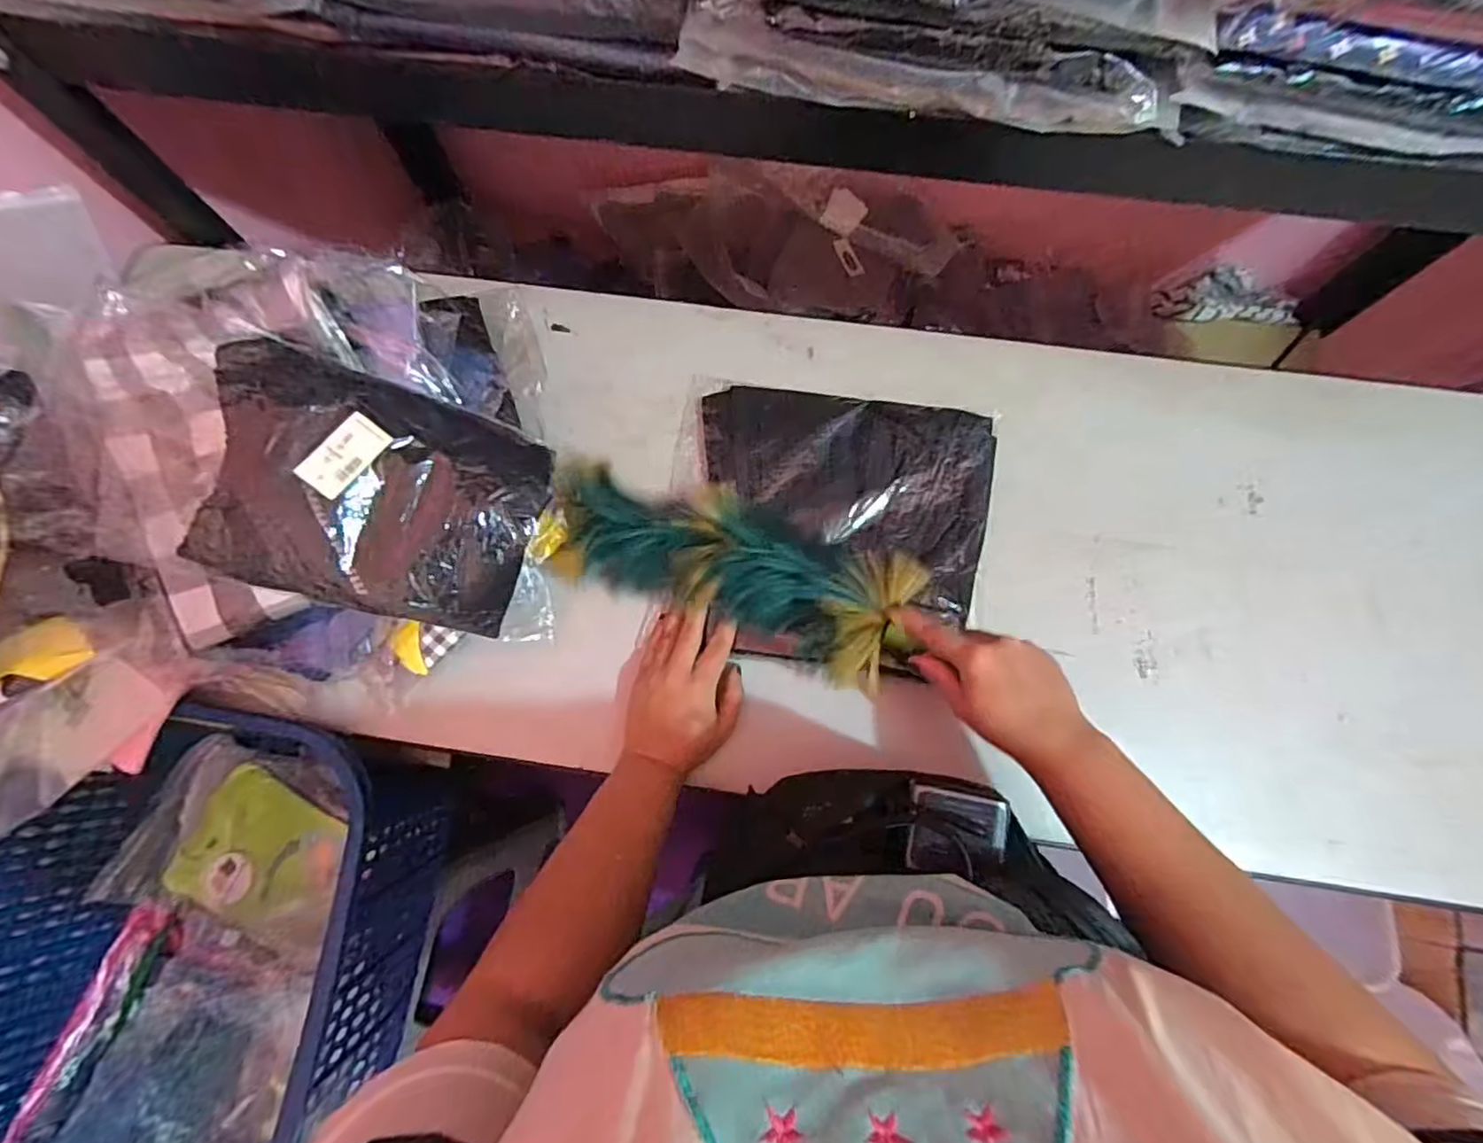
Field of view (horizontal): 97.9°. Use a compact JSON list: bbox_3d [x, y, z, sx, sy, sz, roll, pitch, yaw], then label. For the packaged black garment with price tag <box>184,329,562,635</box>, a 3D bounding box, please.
[{"bbox_3d":[-0.269,-0.057,0.482,0.221,0.028,0.159,19,86,-22],"label":"packaged black garment with price tag"}]

